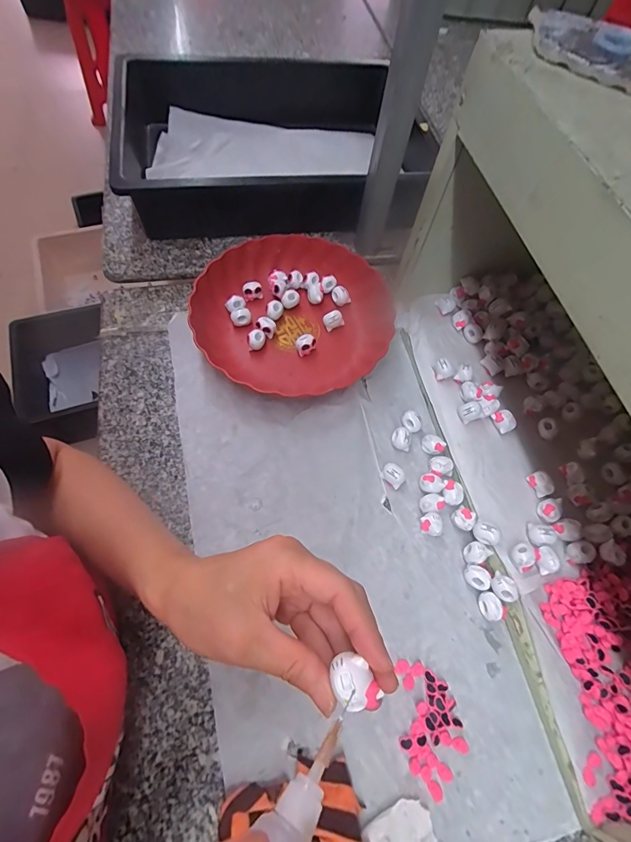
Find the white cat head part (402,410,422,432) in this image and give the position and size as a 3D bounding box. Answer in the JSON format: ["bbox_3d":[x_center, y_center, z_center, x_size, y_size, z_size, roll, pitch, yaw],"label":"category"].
[{"bbox_3d":[0.114,0.001,0.452,0.024,0.015,0.019,40,68,13],"label":"white cat head part"}]

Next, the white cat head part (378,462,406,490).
[{"bbox_3d":[0.087,0.060,0.424,0.027,0.016,0.019,42,68,14],"label":"white cat head part"}]

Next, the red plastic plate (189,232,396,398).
[{"bbox_3d":[-0.029,-0.139,0.490,0.238,0.041,0.225,2,65,-4],"label":"red plastic plate"}]

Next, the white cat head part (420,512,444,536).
[{"bbox_3d":[0.121,0.109,0.400,0.019,0.022,0.023,-27,70,-17],"label":"white cat head part"}]

